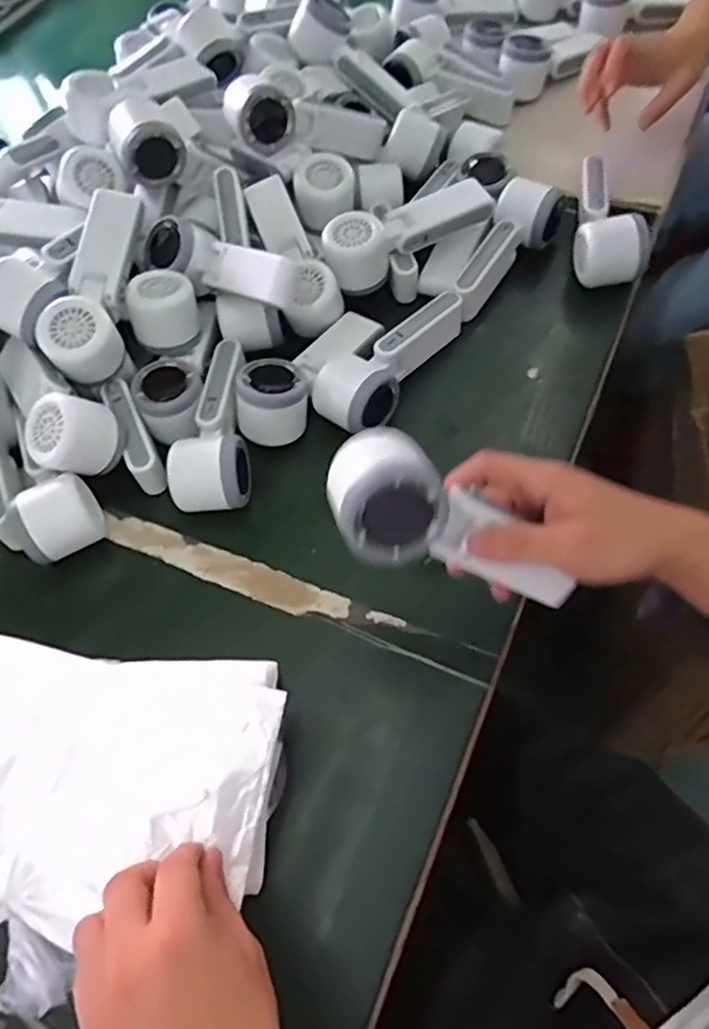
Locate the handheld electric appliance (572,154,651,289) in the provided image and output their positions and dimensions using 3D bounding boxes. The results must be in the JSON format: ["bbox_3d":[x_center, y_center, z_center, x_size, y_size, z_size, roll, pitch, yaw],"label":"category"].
[{"bbox_3d":[0.248,-0.293,0.633,0.063,0.079,0.147,6,61,10],"label":"handheld electric appliance"}]

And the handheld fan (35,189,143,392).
[{"bbox_3d":[-0.218,-0.194,0.560,0.053,0.065,0.170,5,77,7],"label":"handheld fan"}]

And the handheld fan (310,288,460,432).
[{"bbox_3d":[0.035,-0.138,0.577,0.059,0.053,0.167,32,68,22],"label":"handheld fan"}]

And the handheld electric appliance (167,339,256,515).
[{"bbox_3d":[-0.113,-0.076,0.551,0.057,0.052,0.165,-2,59,6],"label":"handheld electric appliance"}]

